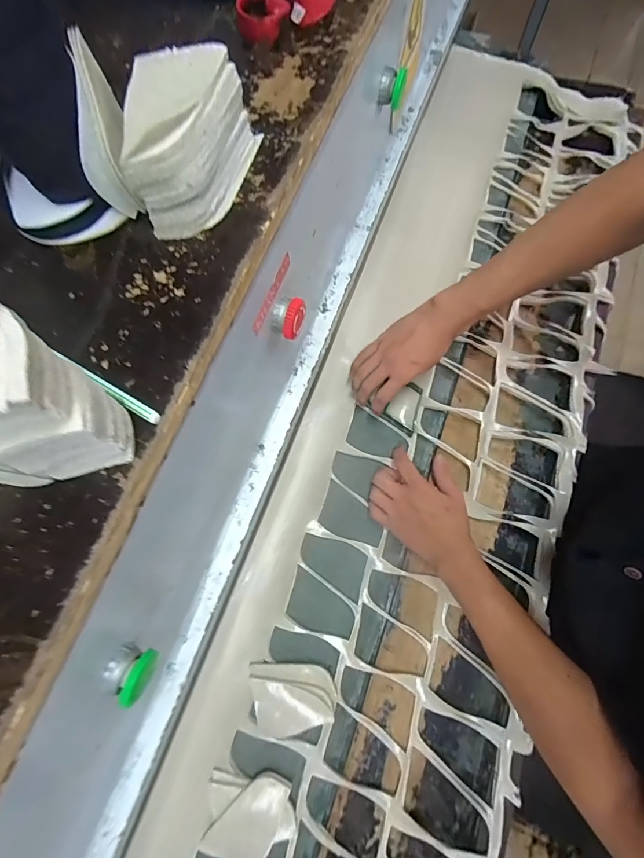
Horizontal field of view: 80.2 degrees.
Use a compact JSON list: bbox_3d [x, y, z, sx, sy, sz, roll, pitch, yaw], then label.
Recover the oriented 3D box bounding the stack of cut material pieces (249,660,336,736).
[{"bbox_3d":[-0.036,0.321,0.447,0.100,0.035,0.074,0,72,5],"label":"stack of cut material pieces"}]

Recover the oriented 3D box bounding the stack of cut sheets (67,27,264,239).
[{"bbox_3d":[-0.111,-0.199,0.269,0.107,0.063,0.101,2,73,7],"label":"stack of cut sheets"}]

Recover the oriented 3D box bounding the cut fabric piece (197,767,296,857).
[{"bbox_3d":[-0.083,0.430,0.421,0.099,0.029,0.075,-3,72,4],"label":"cut fabric piece"}]

